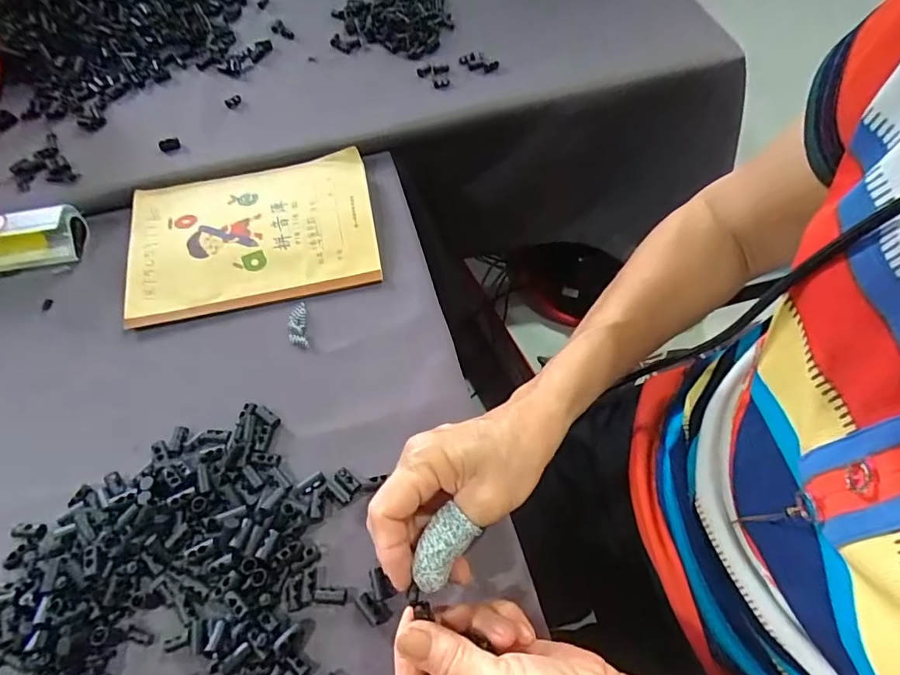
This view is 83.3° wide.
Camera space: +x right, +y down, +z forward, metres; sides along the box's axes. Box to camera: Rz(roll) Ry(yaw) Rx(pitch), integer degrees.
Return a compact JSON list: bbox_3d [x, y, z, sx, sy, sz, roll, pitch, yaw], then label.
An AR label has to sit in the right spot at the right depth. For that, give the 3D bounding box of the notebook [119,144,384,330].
[{"bbox_3d":[-0.169,-0.090,0.430,0.203,0.008,0.140,-12,62,-3],"label":"notebook"}]

